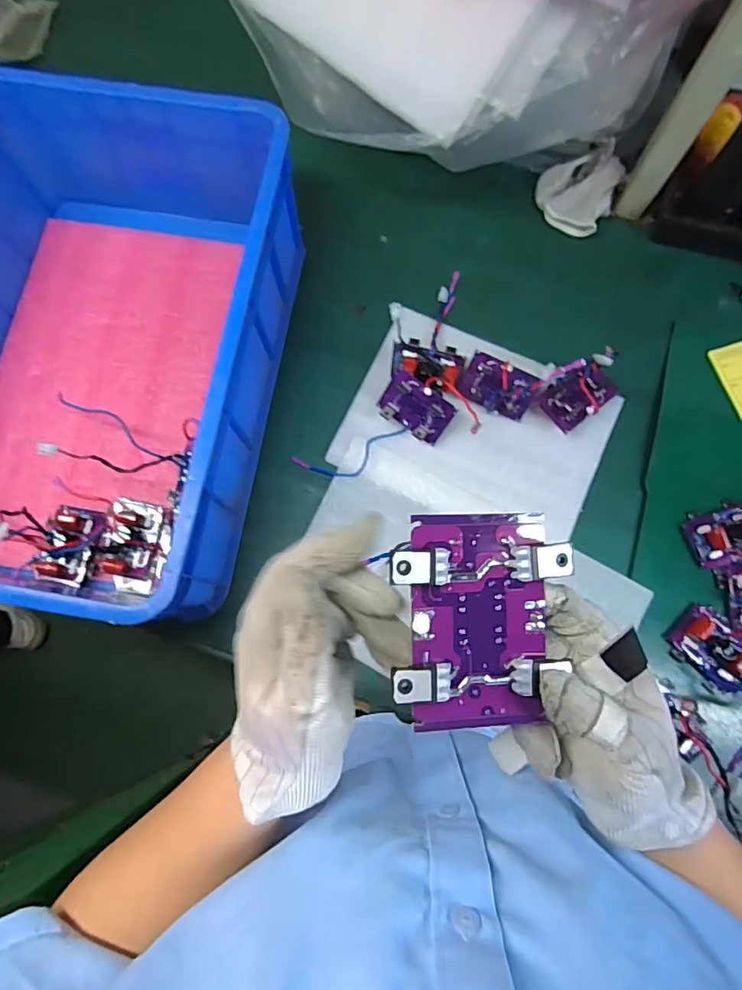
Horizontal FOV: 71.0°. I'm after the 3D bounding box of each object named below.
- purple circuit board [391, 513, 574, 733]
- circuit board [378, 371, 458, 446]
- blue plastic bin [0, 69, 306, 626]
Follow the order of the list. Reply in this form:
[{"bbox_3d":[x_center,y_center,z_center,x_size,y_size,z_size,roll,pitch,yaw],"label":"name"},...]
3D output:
[{"bbox_3d":[0.050,0.058,0.236,0.079,0.009,0.096,-1,90,-9],"label":"purple circuit board"},{"bbox_3d":[0.060,-0.117,0.698,0.096,0.018,0.063,35,110,8],"label":"circuit board"},{"bbox_3d":[-0.345,-0.182,0.650,0.418,0.202,0.603,9,78,3],"label":"blue plastic bin"}]

